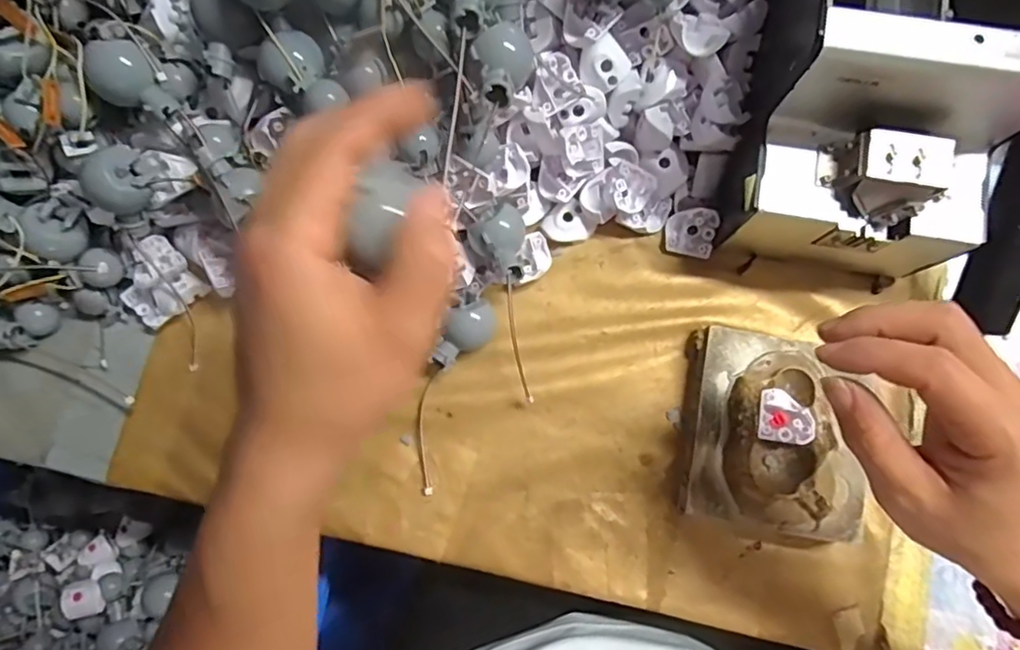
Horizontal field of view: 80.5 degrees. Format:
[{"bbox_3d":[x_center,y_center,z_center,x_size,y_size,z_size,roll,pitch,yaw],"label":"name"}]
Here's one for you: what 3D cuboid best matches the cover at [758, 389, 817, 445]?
[{"bbox_3d":[0.165,0.055,0.360,0.031,0.006,0.030,7,81,3],"label":"cover"}]

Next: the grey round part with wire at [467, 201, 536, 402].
[{"bbox_3d":[0.001,-0.013,0.385,0.034,0.031,0.120,-12,105,-3],"label":"grey round part with wire"}]

